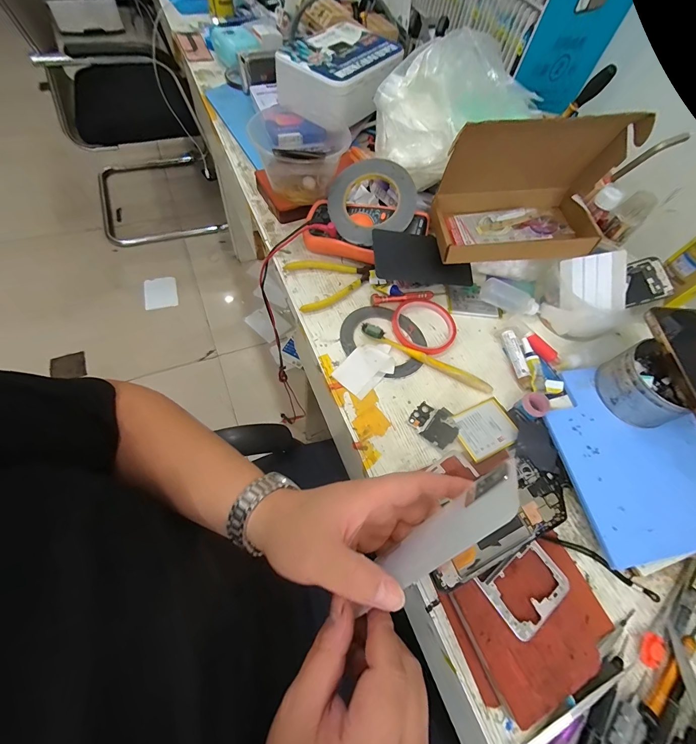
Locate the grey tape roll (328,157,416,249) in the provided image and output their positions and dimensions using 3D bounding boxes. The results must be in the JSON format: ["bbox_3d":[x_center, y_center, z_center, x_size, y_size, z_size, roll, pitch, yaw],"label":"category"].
[{"bbox_3d":[0.035,-0.248,0.483,0.126,0.019,0.118,-1,80,8],"label":"grey tape roll"}]

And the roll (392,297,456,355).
[{"bbox_3d":[0.107,-0.068,0.473,0.087,0.010,0.095,3,61,-6],"label":"roll"}]

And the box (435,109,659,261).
[{"bbox_3d":[0.226,-0.233,0.427,0.210,0.147,0.117,1,62,-7],"label":"box"}]

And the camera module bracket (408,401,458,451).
[{"bbox_3d":[0.107,0.062,0.411,0.055,0.006,0.048,40,64,14],"label":"camera module bracket"}]

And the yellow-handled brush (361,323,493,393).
[{"bbox_3d":[0.103,-0.021,0.443,0.183,0.024,0.013,25,61,7],"label":"yellow-handled brush"}]

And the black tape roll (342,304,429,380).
[{"bbox_3d":[0.049,-0.047,0.464,0.116,0.005,0.106,3,61,-6],"label":"black tape roll"}]

